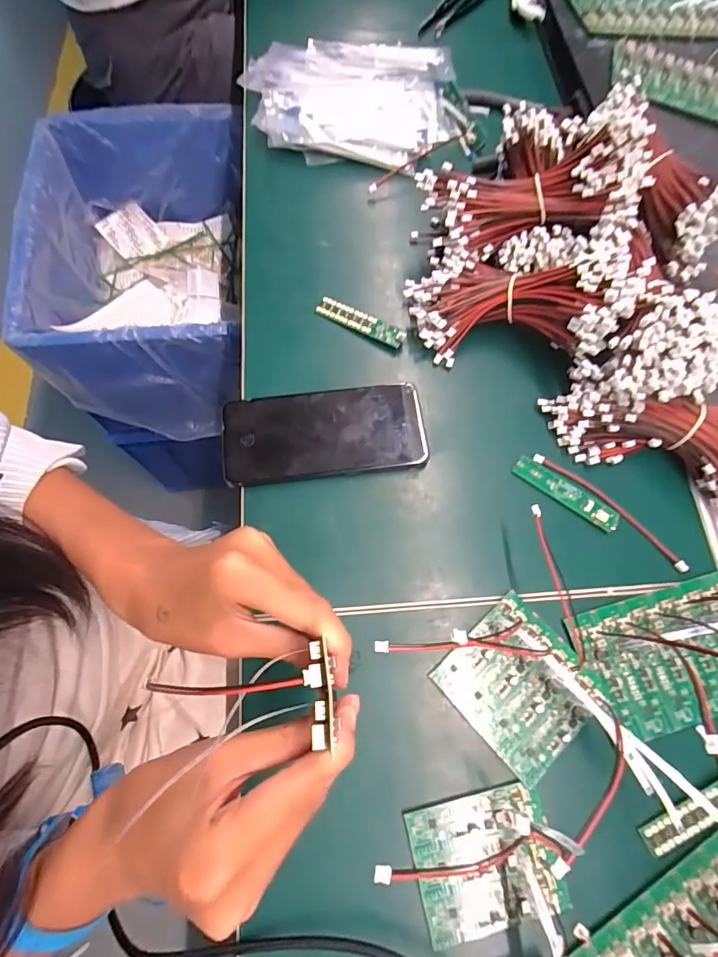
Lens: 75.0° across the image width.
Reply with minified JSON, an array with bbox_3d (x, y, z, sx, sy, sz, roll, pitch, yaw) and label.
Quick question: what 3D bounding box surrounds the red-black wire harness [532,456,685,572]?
[{"bbox_3d":[0.194,0.021,0.359,0.133,0.004,0.016,40,75,12],"label":"red-black wire harness"}]

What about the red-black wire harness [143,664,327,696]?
[{"bbox_3d":[-0.053,0.085,0.193,0.078,0.004,0.009,-9,70,10],"label":"red-black wire harness"}]

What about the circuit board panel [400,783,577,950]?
[{"bbox_3d":[0.075,0.226,0.276,0.082,0.009,0.066,-12,71,-5],"label":"circuit board panel"}]

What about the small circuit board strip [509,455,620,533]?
[{"bbox_3d":[0.159,0.009,0.357,0.083,0.008,0.019,35,74,11],"label":"small circuit board strip"}]

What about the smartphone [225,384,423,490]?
[{"bbox_3d":[-0.027,-0.034,0.367,0.154,0.013,0.071,-6,71,-3],"label":"smartphone"}]

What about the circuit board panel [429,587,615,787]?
[{"bbox_3d":[0.107,0.138,0.309,0.081,0.010,0.089,-39,75,-13],"label":"circuit board panel"}]

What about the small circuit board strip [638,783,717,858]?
[{"bbox_3d":[0.215,0.204,0.288,0.086,0.007,0.018,-25,73,-9],"label":"small circuit board strip"}]

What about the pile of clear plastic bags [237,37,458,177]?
[{"bbox_3d":[-0.005,-0.411,0.494,0.223,0.035,0.199,7,71,2],"label":"pile of clear plastic bags"}]

